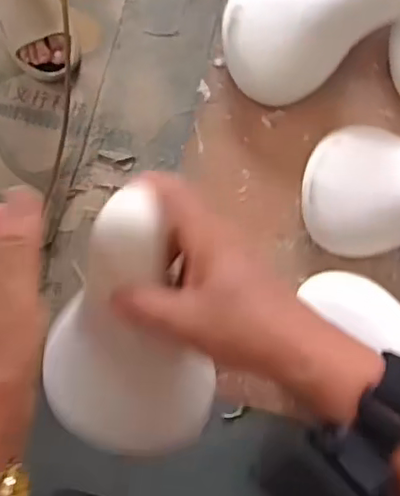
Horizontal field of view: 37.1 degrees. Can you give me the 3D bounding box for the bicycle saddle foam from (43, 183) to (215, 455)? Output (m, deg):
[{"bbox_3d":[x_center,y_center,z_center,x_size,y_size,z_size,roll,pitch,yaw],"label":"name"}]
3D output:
[{"bbox_3d":[-0.049,0.055,0.384,0.112,0.042,0.191,5,125,5],"label":"bicycle saddle foam"}]

